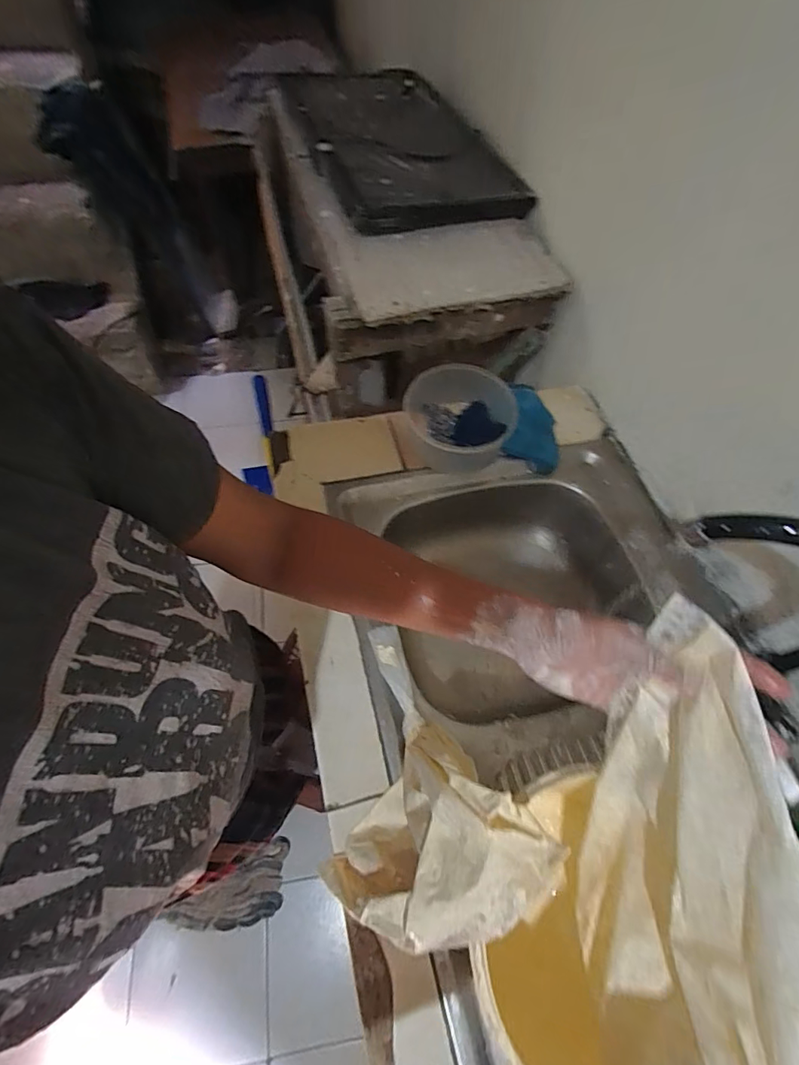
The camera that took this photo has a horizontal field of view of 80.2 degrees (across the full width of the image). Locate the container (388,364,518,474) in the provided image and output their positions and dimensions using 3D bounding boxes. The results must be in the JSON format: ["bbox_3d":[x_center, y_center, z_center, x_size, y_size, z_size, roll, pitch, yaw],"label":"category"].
[{"bbox_3d":[0.083,-0.179,0.746,0.188,0.068,0.171,17,62,8],"label":"container"}]

